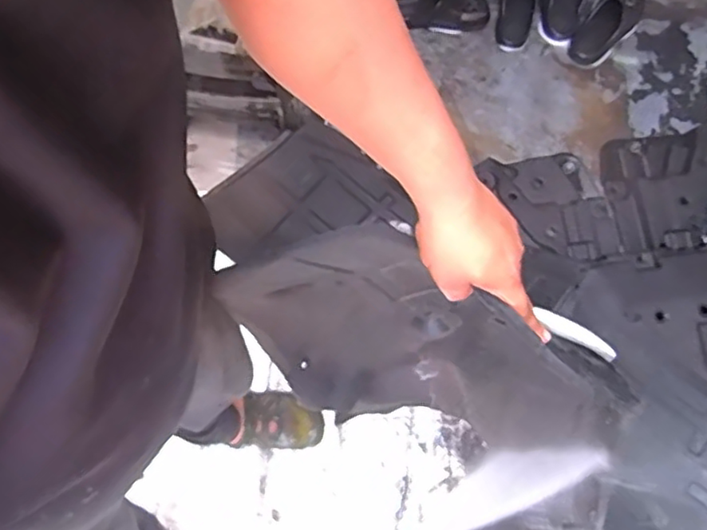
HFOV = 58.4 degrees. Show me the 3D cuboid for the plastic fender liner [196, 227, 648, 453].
[{"bbox_3d":[0.074,0.115,0.858,0.605,0.339,0.169,33,67,-39],"label":"plastic fender liner"}]

